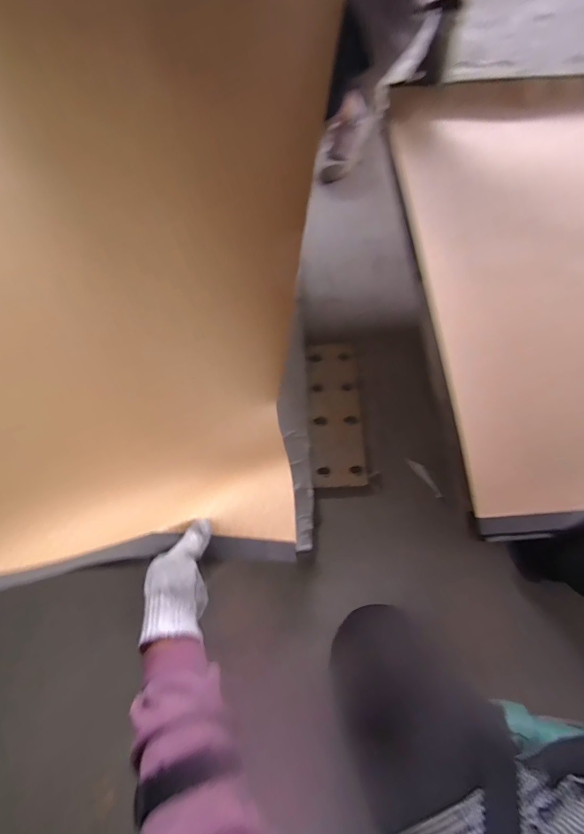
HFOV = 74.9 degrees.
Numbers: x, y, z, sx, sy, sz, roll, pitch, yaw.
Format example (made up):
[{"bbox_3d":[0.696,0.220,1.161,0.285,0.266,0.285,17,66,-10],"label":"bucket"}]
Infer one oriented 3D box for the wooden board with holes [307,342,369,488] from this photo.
[{"bbox_3d":[0.106,-0.023,0.931,0.129,0.020,0.374,-1,69,0],"label":"wooden board with holes"}]

